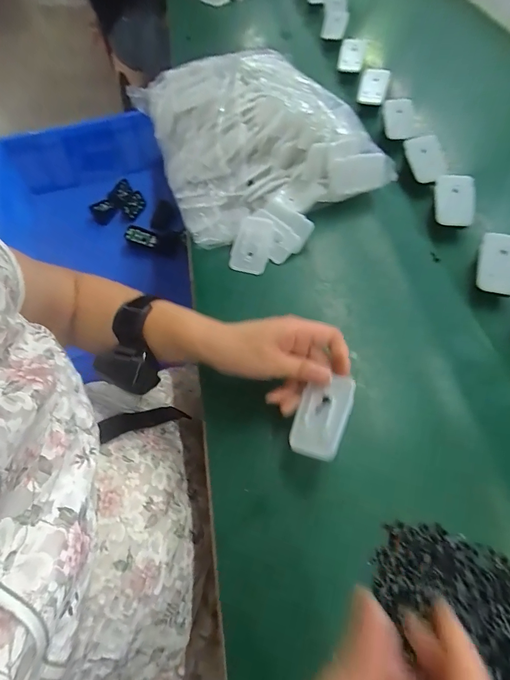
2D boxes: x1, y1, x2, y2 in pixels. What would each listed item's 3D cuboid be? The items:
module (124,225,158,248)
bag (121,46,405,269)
[{"bbox_3d":[-0.247,-0.225,0.790,0.064,0.033,0.019,19,24,-12],"label":"module"},{"bbox_3d":[-0.021,-0.273,0.488,0.251,0.097,0.339,-32,66,-14],"label":"bag"}]

